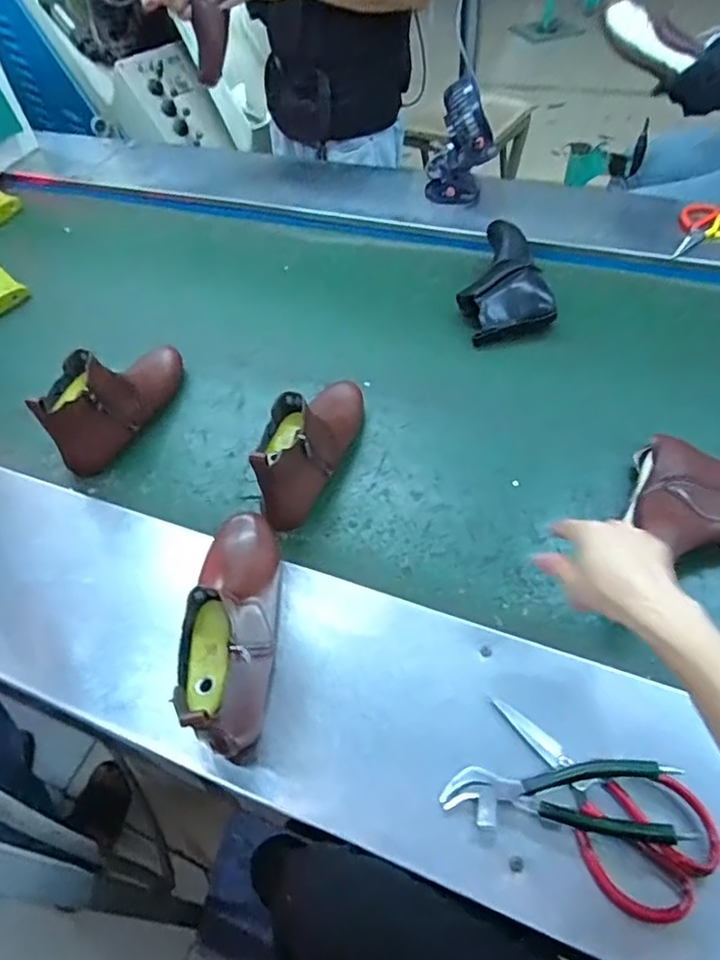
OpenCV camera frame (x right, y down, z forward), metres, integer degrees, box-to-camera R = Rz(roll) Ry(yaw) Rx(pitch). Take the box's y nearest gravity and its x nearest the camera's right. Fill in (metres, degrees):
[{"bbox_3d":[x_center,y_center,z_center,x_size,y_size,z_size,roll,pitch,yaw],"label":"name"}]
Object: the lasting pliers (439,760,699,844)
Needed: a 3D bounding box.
[{"bbox_3d":[0.170,0.267,0.497,0.189,0.044,0.054,2,52,7],"label":"lasting pliers"}]

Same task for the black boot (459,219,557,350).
[{"bbox_3d":[0.232,-0.332,0.981,0.154,0.090,0.229,-6,52,1],"label":"black boot"}]

